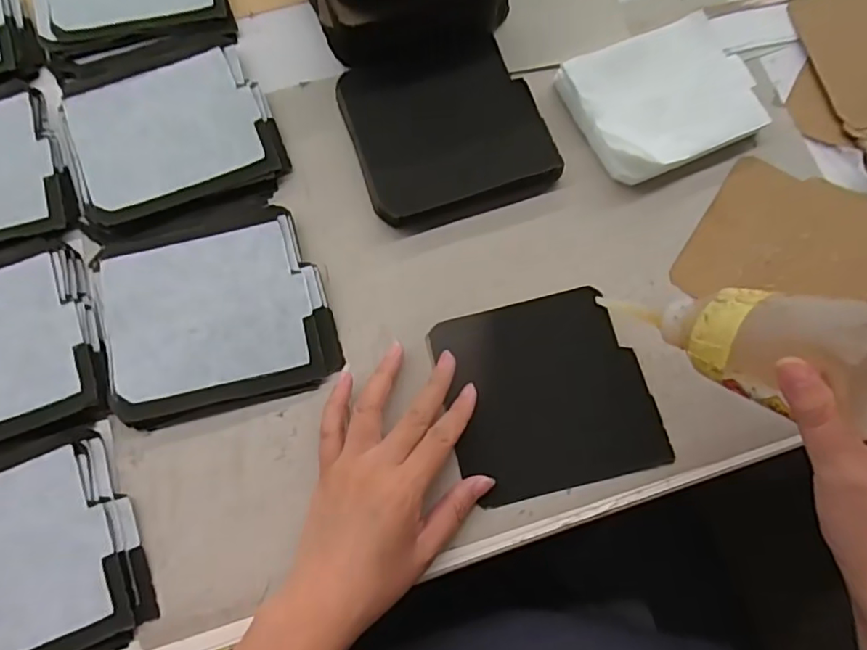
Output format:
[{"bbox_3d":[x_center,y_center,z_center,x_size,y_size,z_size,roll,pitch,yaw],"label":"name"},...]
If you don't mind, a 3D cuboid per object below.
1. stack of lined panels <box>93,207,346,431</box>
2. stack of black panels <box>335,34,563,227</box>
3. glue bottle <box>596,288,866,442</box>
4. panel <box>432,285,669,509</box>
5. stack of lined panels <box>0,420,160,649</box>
[{"bbox_3d":[-0.151,-0.008,0.398,0.151,0.013,0.135,-15,76,-5],"label":"stack of lined panels"},{"bbox_3d":[0.011,-0.146,0.433,0.138,0.025,0.128,-18,76,-6],"label":"stack of black panels"},{"bbox_3d":[0.169,0.006,0.318,0.044,0.148,0.053,43,74,-36],"label":"glue bottle"},{"bbox_3d":[0.077,0.045,0.388,0.132,0.006,0.127,-13,75,-3],"label":"panel"},{"bbox_3d":[-0.264,0.145,0.347,0.160,0.009,0.137,-17,76,-5],"label":"stack of lined panels"}]

